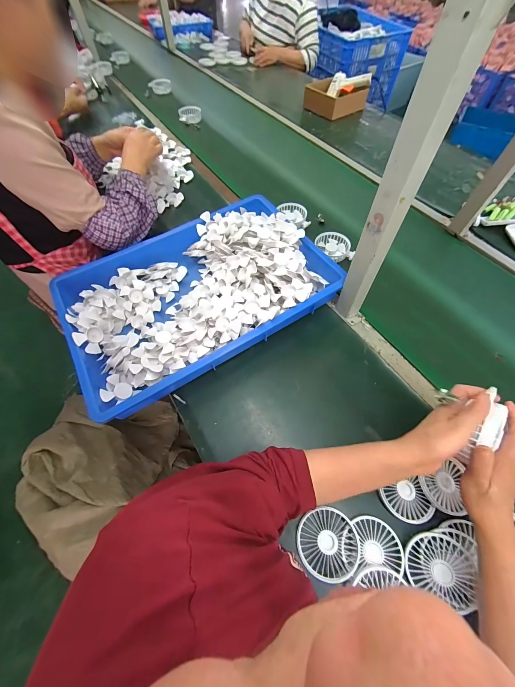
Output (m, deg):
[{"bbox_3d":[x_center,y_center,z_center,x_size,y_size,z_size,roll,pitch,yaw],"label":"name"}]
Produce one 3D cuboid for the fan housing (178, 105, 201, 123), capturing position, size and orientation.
[{"bbox_3d":[-0.272,-0.926,1.066,0.092,0.053,0.062,-8,60,-5],"label":"fan housing"}]

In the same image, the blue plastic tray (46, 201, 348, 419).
[{"bbox_3d":[-0.130,-0.127,0.584,0.547,0.090,0.370,-29,64,-14],"label":"blue plastic tray"}]

